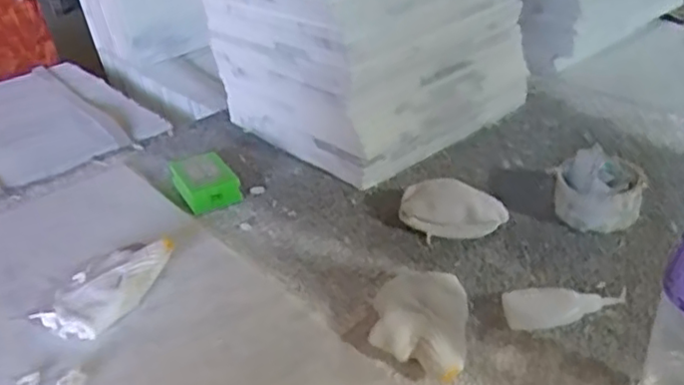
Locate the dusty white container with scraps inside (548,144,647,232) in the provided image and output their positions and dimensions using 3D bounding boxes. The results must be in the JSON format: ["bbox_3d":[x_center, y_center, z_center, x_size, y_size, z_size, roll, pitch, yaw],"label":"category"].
[{"bbox_3d":[0.255,-0.007,0.683,0.086,0.049,0.079,9,34,22],"label":"dusty white container with scraps inside"}]

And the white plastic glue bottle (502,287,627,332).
[{"bbox_3d":[0.193,0.098,0.573,0.102,0.015,0.046,-3,33,5],"label":"white plastic glue bottle"}]

